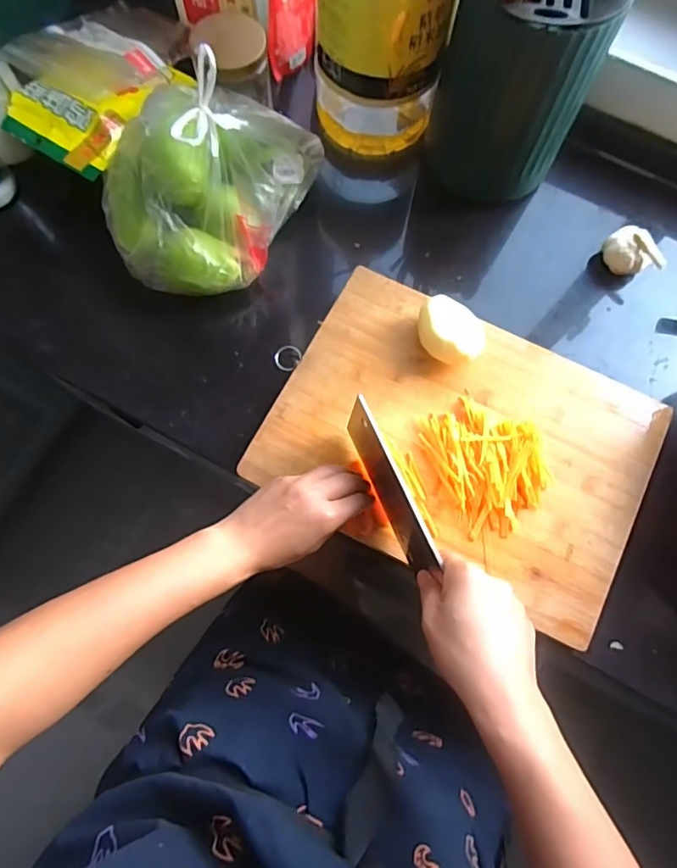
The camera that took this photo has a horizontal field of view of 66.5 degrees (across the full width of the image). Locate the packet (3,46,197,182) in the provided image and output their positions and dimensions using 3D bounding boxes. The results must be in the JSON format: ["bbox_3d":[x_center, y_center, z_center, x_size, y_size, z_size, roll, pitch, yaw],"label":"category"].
[{"bbox_3d":[-0.279,-0.384,0.585,0.121,0.032,0.178,30,77,6],"label":"packet"}]

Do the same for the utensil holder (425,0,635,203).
[{"bbox_3d":[0.181,-0.361,0.534,0.148,0.188,0.127,19,76,3],"label":"utensil holder"}]

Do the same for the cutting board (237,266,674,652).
[{"bbox_3d":[0.127,0.004,0.521,0.368,0.026,0.263,26,76,5],"label":"cutting board"}]

